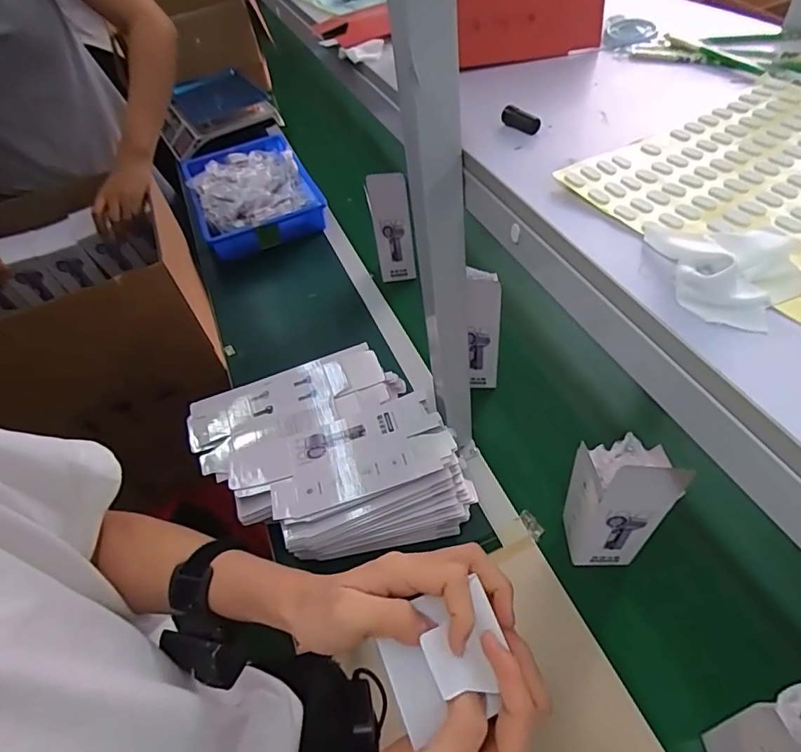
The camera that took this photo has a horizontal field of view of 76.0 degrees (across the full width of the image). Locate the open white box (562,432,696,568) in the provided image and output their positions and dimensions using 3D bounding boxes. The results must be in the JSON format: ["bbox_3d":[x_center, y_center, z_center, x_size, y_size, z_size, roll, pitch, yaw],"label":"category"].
[{"bbox_3d":[0.253,0.148,0.608,0.086,0.235,0.079,-3,50,6],"label":"open white box"}]

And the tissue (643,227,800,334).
[{"bbox_3d":[0.195,-0.068,0.308,0.084,0.029,0.077,13,53,19],"label":"tissue"}]

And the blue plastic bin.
[{"bbox_3d":[-0.387,-0.477,1.343,0.294,0.107,0.454,-23,51,-11],"label":"blue plastic bin"}]

